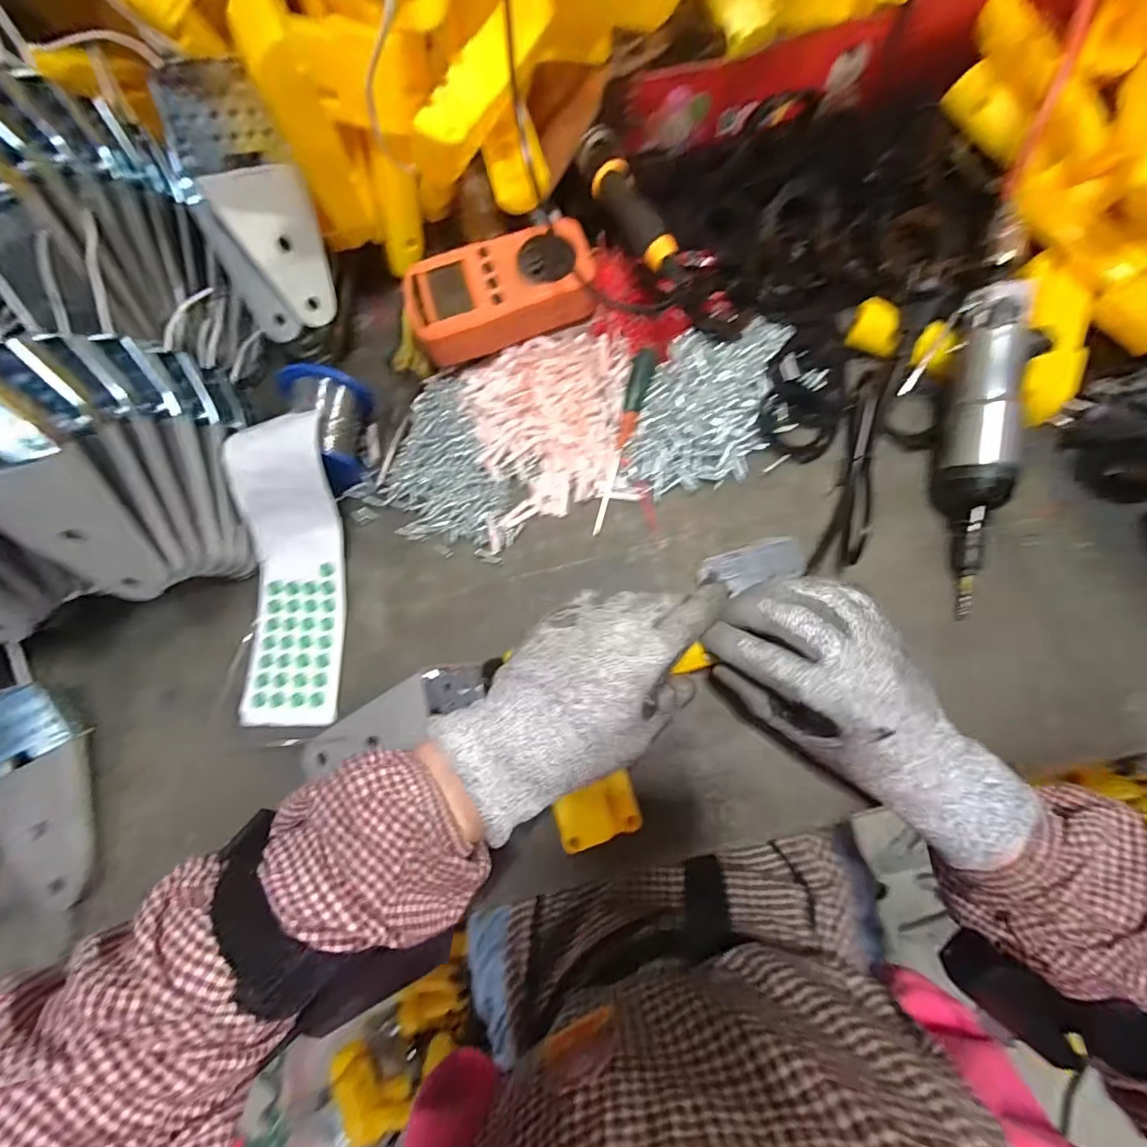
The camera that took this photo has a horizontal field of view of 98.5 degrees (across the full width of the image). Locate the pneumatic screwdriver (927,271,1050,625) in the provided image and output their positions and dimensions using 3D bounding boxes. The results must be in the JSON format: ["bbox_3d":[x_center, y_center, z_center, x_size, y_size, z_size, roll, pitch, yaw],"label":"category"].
[{"bbox_3d":[0.270,-0.083,0.321,0.043,0.046,0.218,6,81,4],"label":"pneumatic screwdriver"}]

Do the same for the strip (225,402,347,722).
[{"bbox_3d":[-0.193,0.001,0.338,0.064,0.033,0.198,2,97,4],"label":"strip"}]

